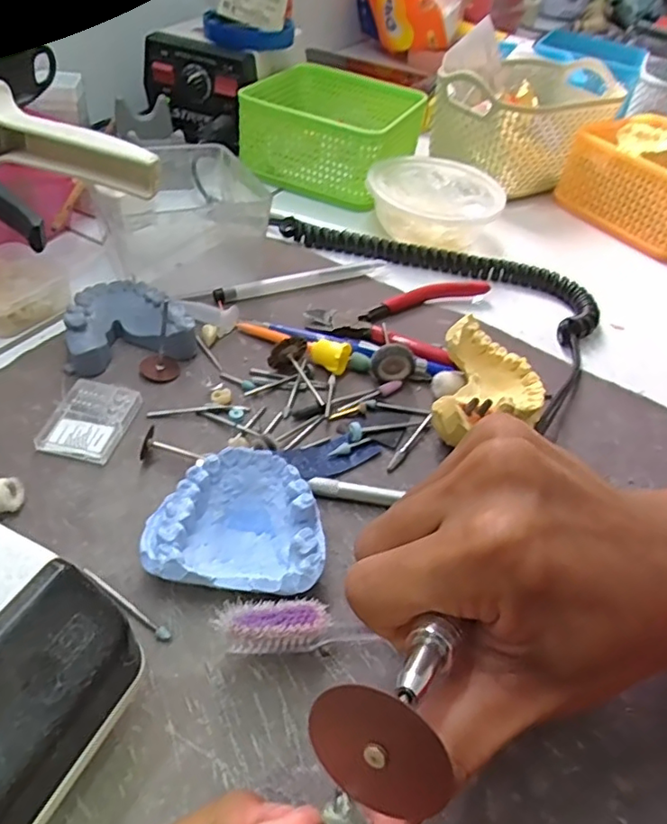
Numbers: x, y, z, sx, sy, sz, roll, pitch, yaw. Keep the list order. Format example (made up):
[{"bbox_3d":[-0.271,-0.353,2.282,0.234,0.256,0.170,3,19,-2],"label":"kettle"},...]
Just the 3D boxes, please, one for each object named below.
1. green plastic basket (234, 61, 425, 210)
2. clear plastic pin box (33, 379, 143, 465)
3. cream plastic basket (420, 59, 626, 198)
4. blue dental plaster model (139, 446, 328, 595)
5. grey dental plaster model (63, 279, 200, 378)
[{"bbox_3d":[0.001,-0.249,0.524,0.131,0.058,0.136,22,46,13],"label":"green plastic basket"},{"bbox_3d":[-0.118,0.003,0.289,0.035,0.005,0.048,12,44,1],"label":"clear plastic pin box"},{"bbox_3d":[0.183,-0.275,0.555,0.182,0.081,0.111,-30,57,-34],"label":"cream plastic basket"},{"bbox_3d":[-0.037,0.046,0.242,0.067,0.028,0.056,9,44,-1],"label":"blue dental plaster model"},{"bbox_3d":[-0.113,-0.050,0.330,0.064,0.025,0.053,-9,47,-20],"label":"grey dental plaster model"}]

